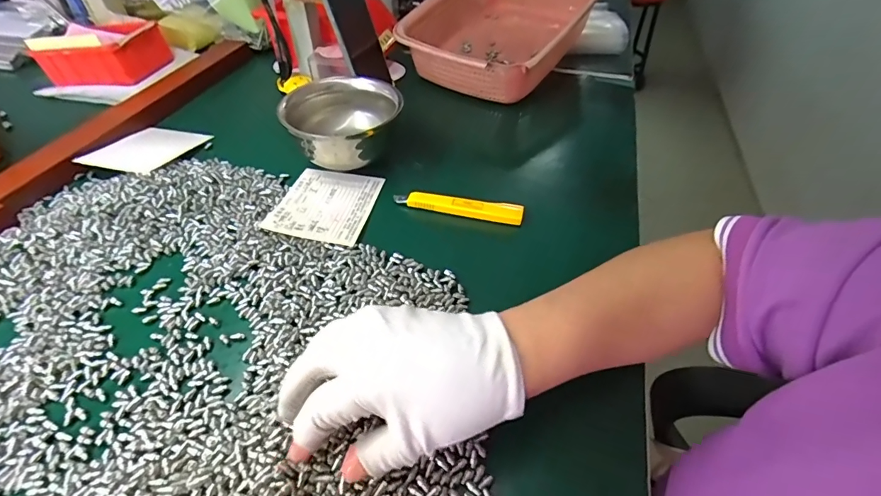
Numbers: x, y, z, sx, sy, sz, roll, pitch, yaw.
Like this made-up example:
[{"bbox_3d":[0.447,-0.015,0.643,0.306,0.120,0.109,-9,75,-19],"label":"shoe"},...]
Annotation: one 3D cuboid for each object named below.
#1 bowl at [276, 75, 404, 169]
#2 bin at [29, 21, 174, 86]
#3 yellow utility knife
[{"bbox_3d":[-0.103,-0.134,0.467,0.115,0.072,0.111,-1,47,-3],"label":"bowl"},{"bbox_3d":[-0.463,-0.271,0.584,0.141,0.051,0.092,6,46,5],"label":"bin"},{"bbox_3d":[0.017,-0.042,0.421,0.126,0.013,0.019,10,47,8],"label":"yellow utility knife"}]

